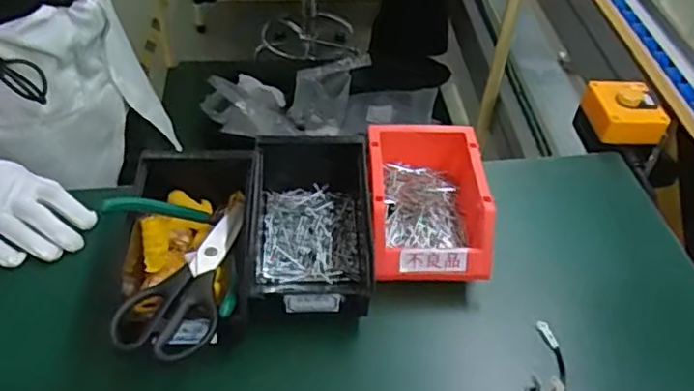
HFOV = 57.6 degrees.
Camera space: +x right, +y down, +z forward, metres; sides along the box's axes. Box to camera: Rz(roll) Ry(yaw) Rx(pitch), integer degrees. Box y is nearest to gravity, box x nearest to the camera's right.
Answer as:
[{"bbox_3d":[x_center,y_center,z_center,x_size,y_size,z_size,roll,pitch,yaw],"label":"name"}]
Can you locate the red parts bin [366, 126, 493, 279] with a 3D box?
[{"bbox_3d":[0.075,0.002,0.603,0.108,0.064,0.167,1,46,-2],"label":"red parts bin"}]

